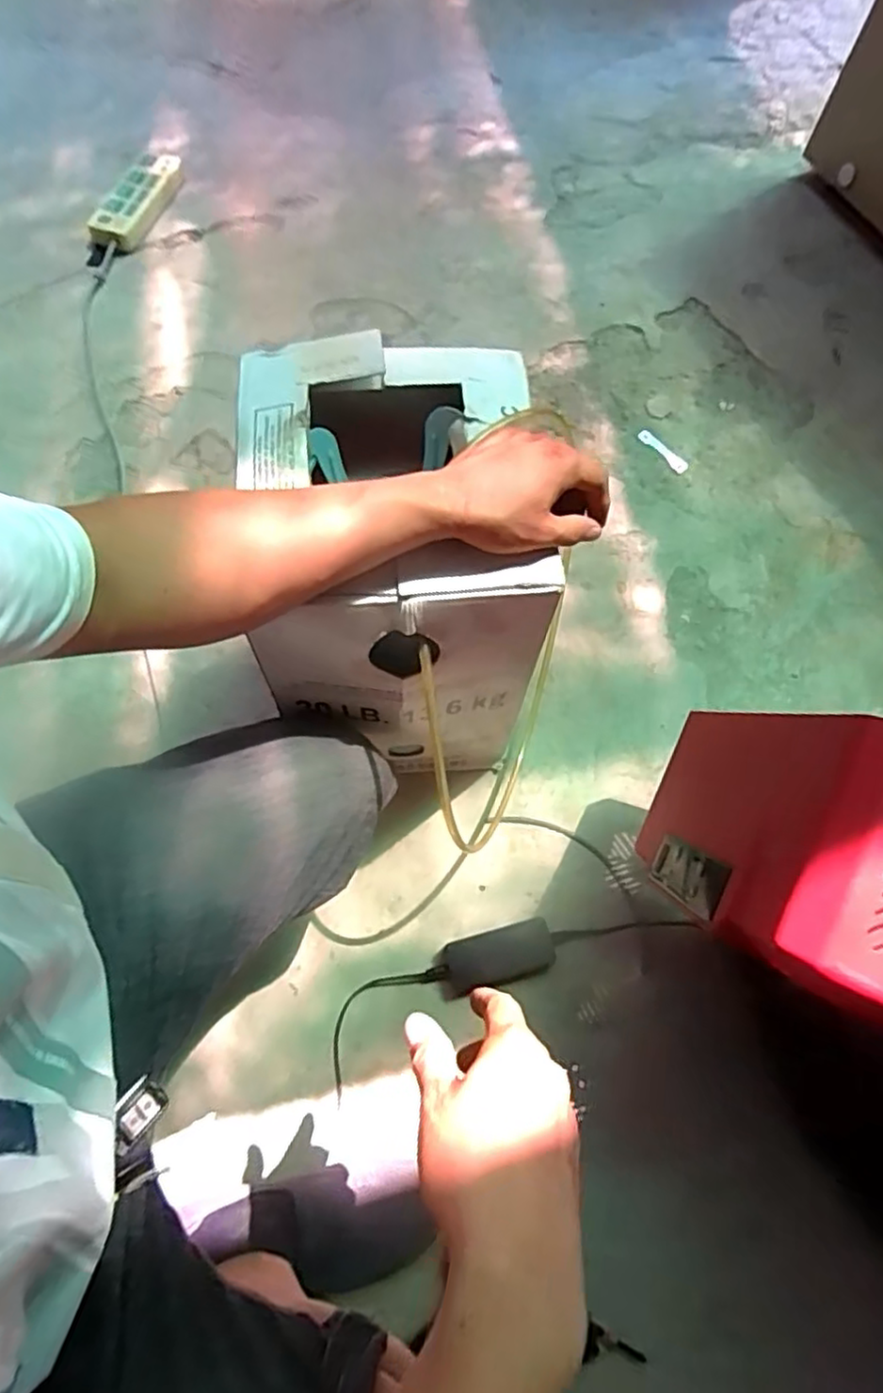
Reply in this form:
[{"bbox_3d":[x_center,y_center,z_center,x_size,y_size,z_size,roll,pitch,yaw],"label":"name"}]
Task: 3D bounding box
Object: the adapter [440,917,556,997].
[{"bbox_3d":[0.065,0.295,0.775,0.122,0.025,0.059,-14,70,-8],"label":"adapter"}]

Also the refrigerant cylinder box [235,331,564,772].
[{"bbox_3d":[-0.046,-0.101,0.687,0.231,0.381,0.266,-5,69,-4],"label":"refrigerant cylinder box"}]

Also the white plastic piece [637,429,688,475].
[{"bbox_3d":[0.345,-0.383,1.063,0.022,0.010,0.093,-40,75,-16],"label":"white plastic piece"}]

